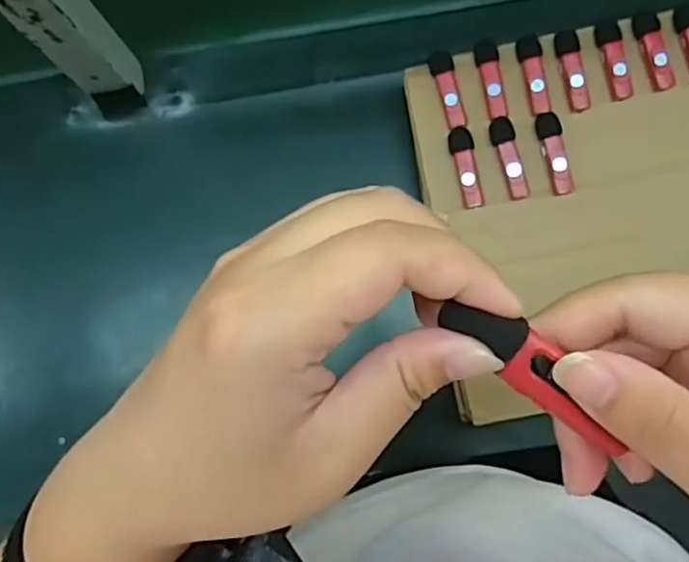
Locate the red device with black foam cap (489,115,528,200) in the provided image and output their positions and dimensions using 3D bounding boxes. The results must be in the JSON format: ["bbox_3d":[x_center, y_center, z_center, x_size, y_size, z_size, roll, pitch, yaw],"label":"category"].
[{"bbox_3d":[0.131,-0.098,0.547,0.019,0.011,0.066,-13,81,2],"label":"red device with black foam cap"}]

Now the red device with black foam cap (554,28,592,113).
[{"bbox_3d":[0.183,-0.170,0.548,0.019,0.008,0.066,-12,81,2],"label":"red device with black foam cap"}]

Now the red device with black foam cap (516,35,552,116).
[{"bbox_3d":[0.152,-0.165,0.547,0.020,0.010,0.063,-8,81,2],"label":"red device with black foam cap"}]

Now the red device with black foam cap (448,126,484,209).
[{"bbox_3d":[0.097,-0.091,0.548,0.020,0.010,0.064,-9,81,2],"label":"red device with black foam cap"}]

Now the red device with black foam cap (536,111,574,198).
[{"bbox_3d":[0.167,-0.102,0.545,0.020,0.010,0.066,-11,81,2],"label":"red device with black foam cap"}]

